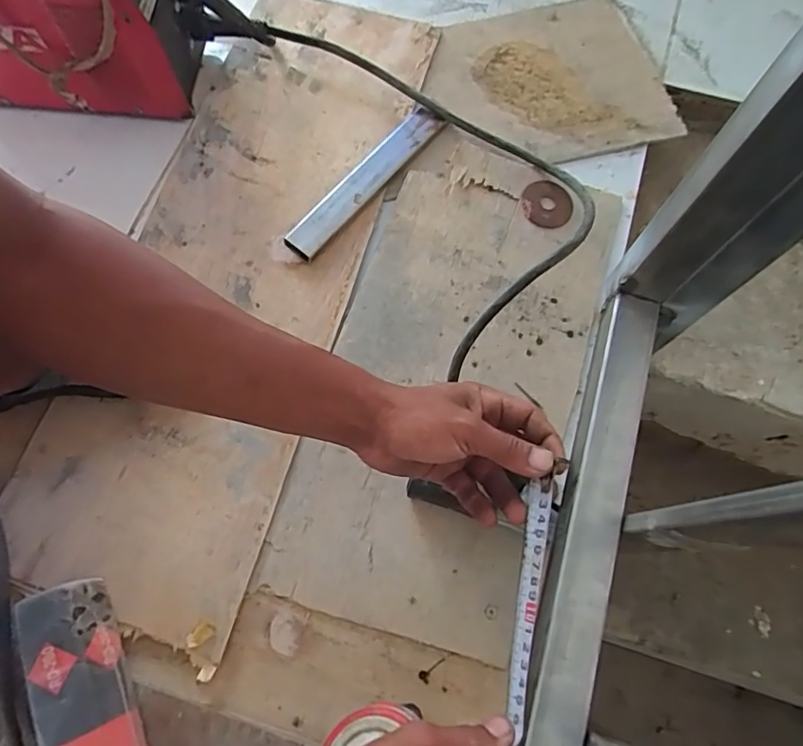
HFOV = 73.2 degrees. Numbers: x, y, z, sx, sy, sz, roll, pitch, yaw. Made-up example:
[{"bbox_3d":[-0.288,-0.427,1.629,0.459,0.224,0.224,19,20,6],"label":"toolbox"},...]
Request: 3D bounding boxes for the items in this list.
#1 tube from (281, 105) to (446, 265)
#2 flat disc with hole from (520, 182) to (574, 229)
[{"bbox_3d":[-0.036,-0.198,0.568,0.031,0.025,0.220,38,74,13],"label":"tube"},{"bbox_3d":[0.152,-0.176,0.567,0.054,0.011,0.049,20,71,8],"label":"flat disc with hole"}]

